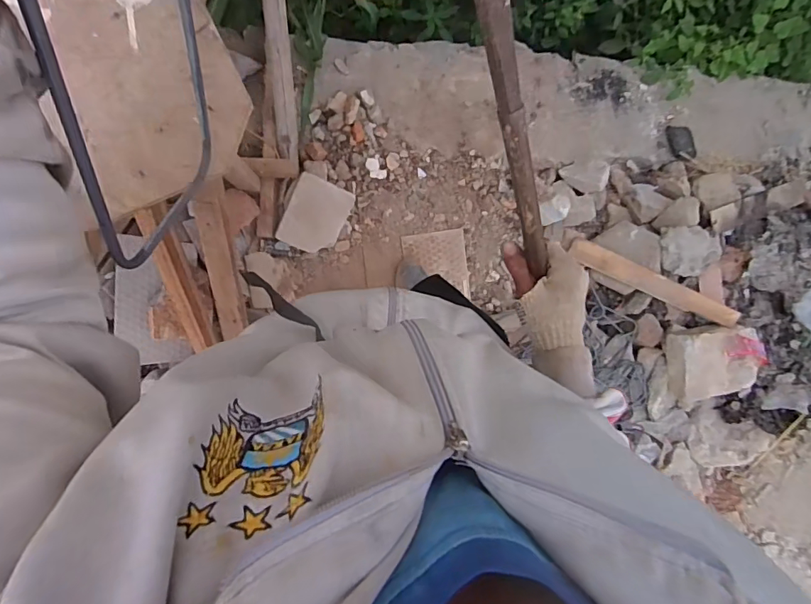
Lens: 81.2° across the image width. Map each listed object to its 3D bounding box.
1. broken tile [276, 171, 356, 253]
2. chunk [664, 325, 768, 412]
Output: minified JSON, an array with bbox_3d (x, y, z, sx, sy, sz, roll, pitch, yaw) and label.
[{"bbox_3d":[-0.247,-0.237,1.314,0.165,0.017,0.199,16,114,-38],"label":"broken tile"},{"bbox_3d":[0.967,0.191,1.460,0.268,0.101,0.238,-12,95,-7],"label":"chunk"}]

